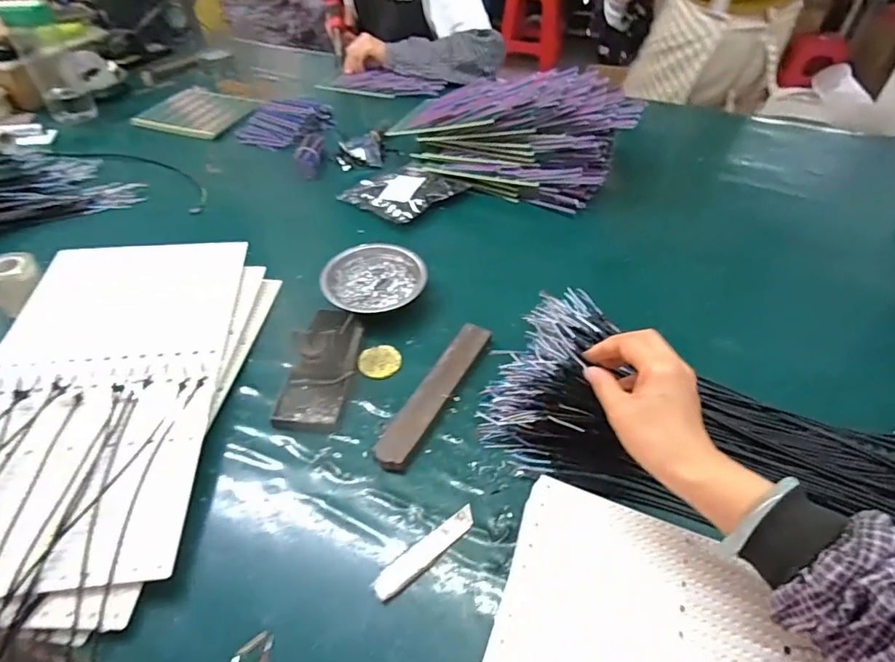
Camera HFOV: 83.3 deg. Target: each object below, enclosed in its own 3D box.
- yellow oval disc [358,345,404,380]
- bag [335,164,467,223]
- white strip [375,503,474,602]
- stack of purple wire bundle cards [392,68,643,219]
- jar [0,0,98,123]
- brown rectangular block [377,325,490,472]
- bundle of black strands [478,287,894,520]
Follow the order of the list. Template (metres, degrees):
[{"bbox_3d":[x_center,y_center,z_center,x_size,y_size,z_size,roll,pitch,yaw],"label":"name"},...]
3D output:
[{"bbox_3d":[-0.077,0.035,0.577,0.049,0.007,0.045,-21,50,-21],"label":"yellow oval disc"},{"bbox_3d":[-0.069,-0.226,0.807,0.151,0.026,0.141,25,52,22],"label":"bag"},{"bbox_3d":[-0.017,0.186,0.430,0.104,0.004,0.023,-32,55,-29],"label":"white strip"},{"bbox_3d":[0.124,-0.321,0.822,0.330,0.148,0.180,14,48,13],"label":"stack of purple wire bundle cards"},{"bbox_3d":[-0.755,-0.513,0.959,0.087,0.201,0.094,-30,54,-25],"label":"jar"},{"bbox_3d":[-0.012,0.063,0.540,0.038,0.019,0.199,23,49,20],"label":"brown rectangular block"},{"bbox_3d":[0.301,0.083,0.493,0.513,0.080,0.203,8,46,7],"label":"bundle of black strands"}]

